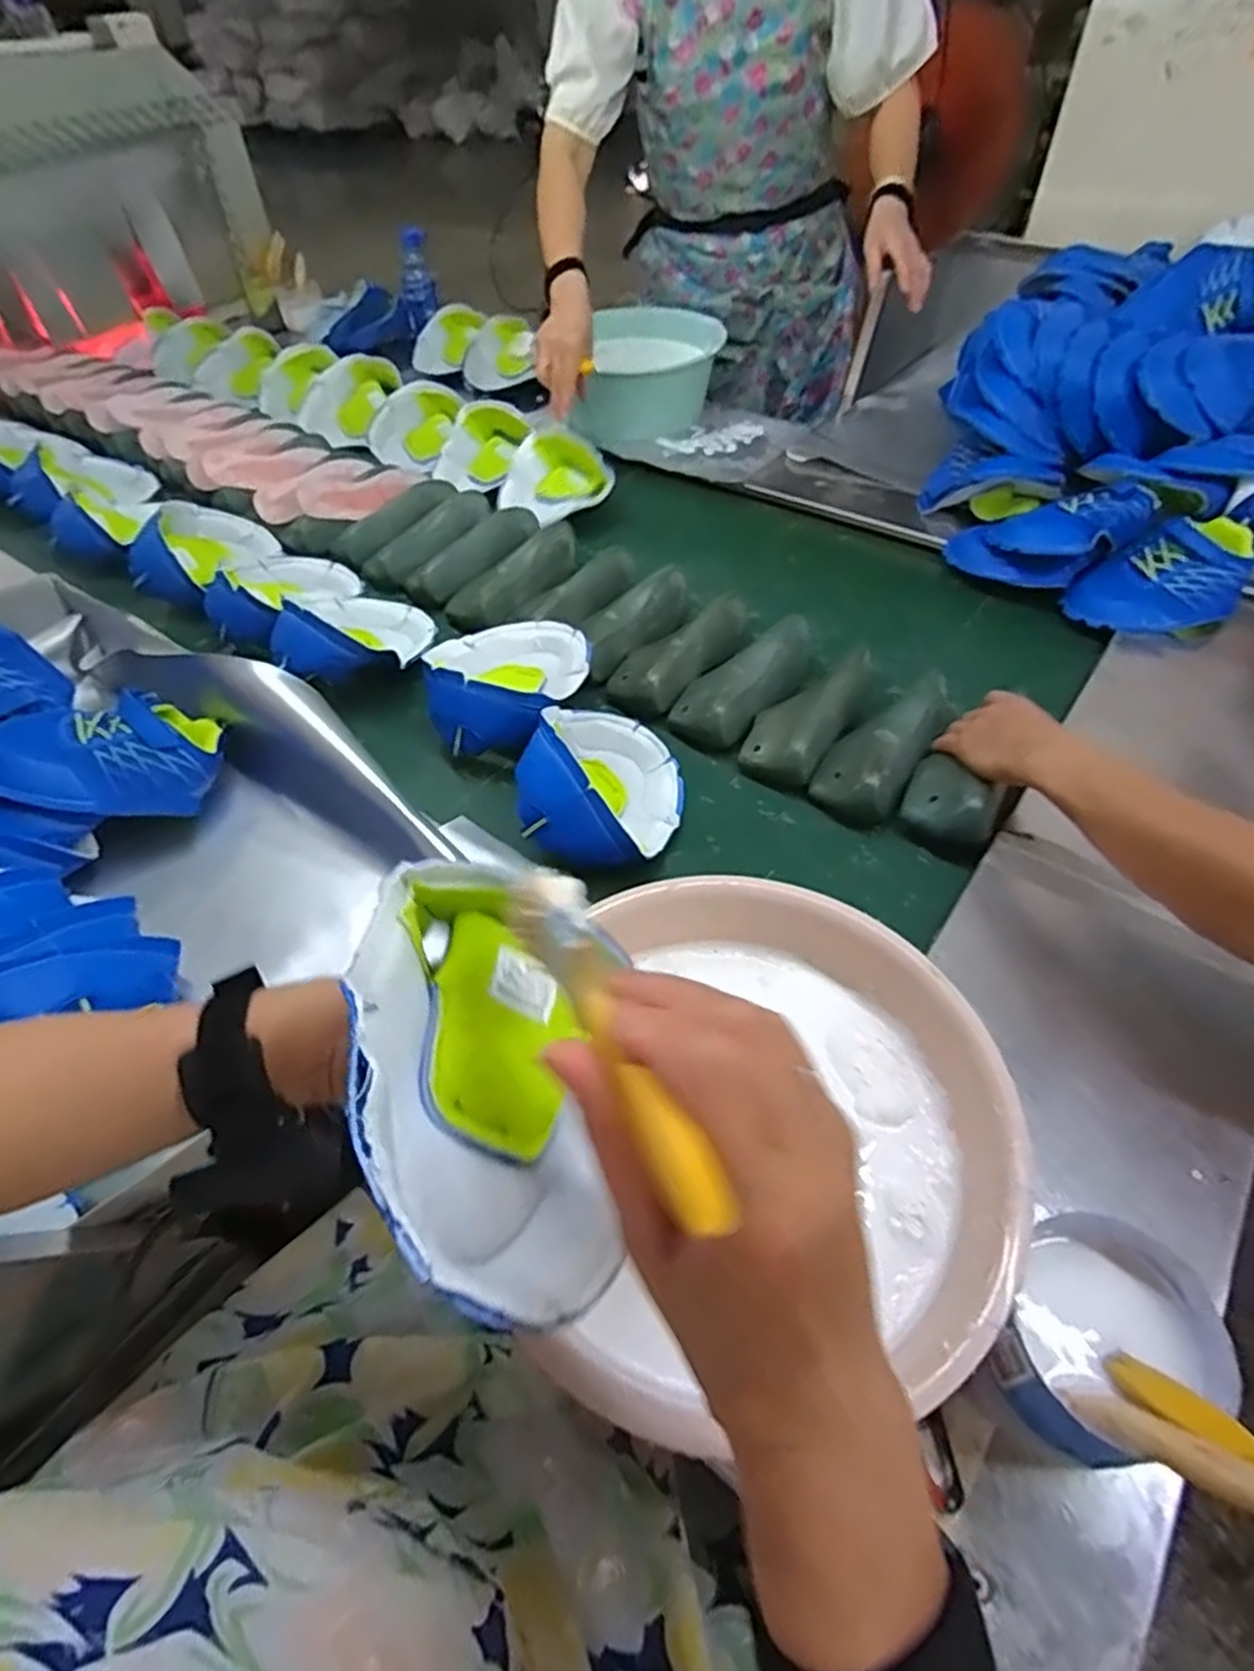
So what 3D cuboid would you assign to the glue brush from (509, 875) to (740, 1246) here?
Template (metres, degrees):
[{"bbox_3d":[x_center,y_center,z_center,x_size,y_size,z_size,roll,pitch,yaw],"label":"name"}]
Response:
[{"bbox_3d":[-0.008,0.053,0.238,0.028,0.012,0.155,-19,31,-13],"label":"glue brush"}]

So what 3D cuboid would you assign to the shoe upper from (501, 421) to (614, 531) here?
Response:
[{"bbox_3d":[-0.117,-0.552,1.175,0.157,0.058,0.173,-22,52,-15],"label":"shoe upper"}]

